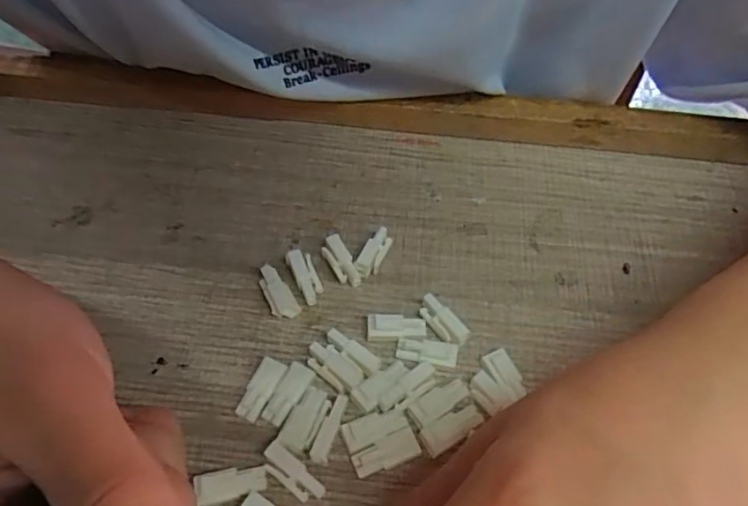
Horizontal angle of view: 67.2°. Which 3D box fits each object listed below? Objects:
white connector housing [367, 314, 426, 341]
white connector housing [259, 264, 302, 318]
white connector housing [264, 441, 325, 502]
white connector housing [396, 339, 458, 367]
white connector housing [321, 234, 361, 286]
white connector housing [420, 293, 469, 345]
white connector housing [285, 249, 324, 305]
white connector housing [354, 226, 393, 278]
[{"bbox_3d":[0.010,0.032,0.241,0.025,0.008,0.009,1,56,-1],"label":"white connector housing"},{"bbox_3d":[-0.043,0.018,0.250,0.011,0.009,0.026,-26,60,-18],"label":"white connector housing"},{"bbox_3d":[-0.030,0.082,0.207,0.026,0.008,0.010,34,61,20],"label":"white connector housing"},{"bbox_3d":[0.022,0.041,0.233,0.025,0.005,0.010,5,52,17],"label":"white connector housing"},{"bbox_3d":[-0.015,0.004,0.258,0.010,0.007,0.026,-24,73,-20],"label":"white connector housing"},{"bbox_3d":[0.029,0.030,0.243,0.009,0.011,0.025,-29,61,-20],"label":"white connector housing"},{"bbox_3d":[-0.031,0.011,0.254,0.010,0.006,0.027,-19,69,-18],"label":"white connector housing"},{"bbox_3d":[0.000,0.001,0.263,0.010,0.010,0.027,22,58,13],"label":"white connector housing"}]

